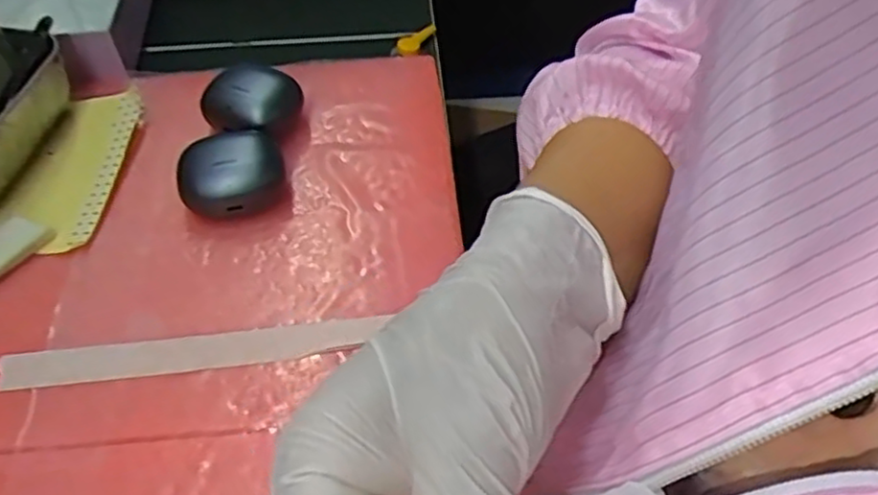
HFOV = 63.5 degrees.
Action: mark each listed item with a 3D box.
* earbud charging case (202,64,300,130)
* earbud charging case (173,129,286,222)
[{"bbox_3d":[-0.112,-0.086,0.426,0.047,0.031,0.050,16,54,14],"label":"earbud charging case"},{"bbox_3d":[-0.113,-0.039,0.387,0.056,0.032,0.043,-23,55,-16],"label":"earbud charging case"}]

